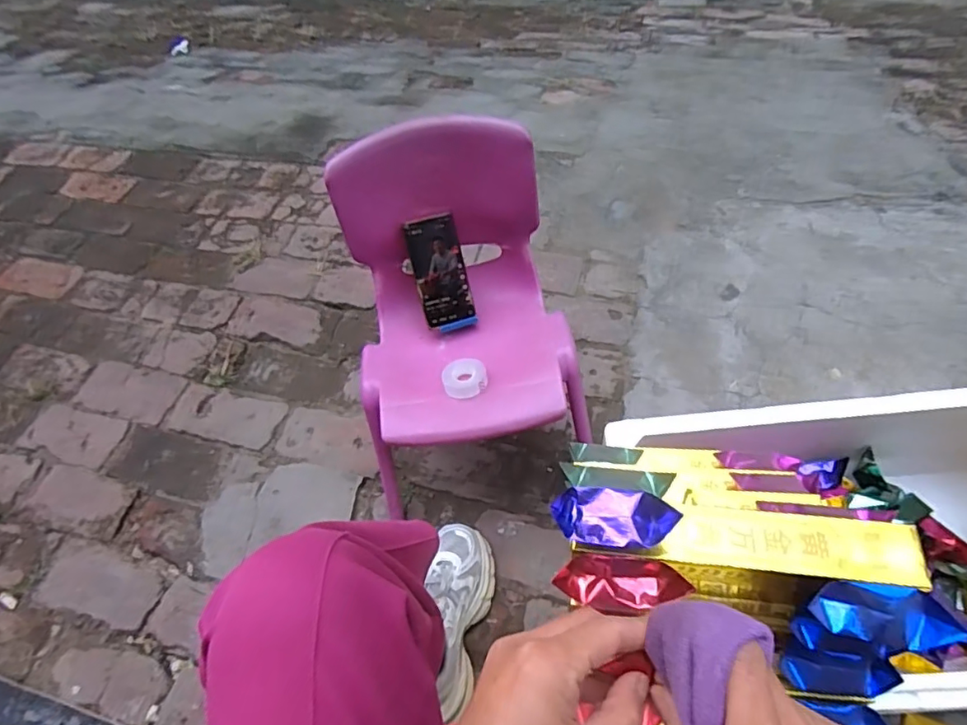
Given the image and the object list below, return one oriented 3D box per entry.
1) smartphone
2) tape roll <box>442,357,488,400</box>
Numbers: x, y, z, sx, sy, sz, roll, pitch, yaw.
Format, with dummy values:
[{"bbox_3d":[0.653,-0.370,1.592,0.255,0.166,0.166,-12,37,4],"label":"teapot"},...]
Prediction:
[{"bbox_3d":[-0.062,-0.133,0.796,0.072,0.154,0.012,-13,12,-5],"label":"smartphone"},{"bbox_3d":[-0.026,0.021,0.755,0.060,0.028,0.050,-3,55,6],"label":"tape roll"}]

